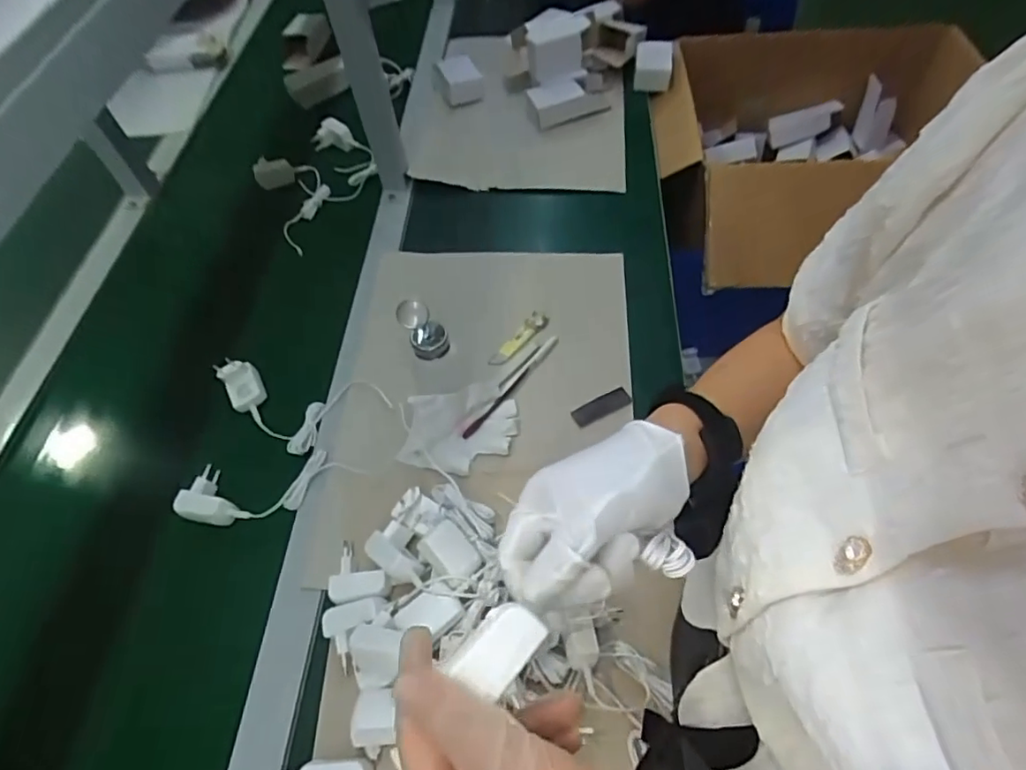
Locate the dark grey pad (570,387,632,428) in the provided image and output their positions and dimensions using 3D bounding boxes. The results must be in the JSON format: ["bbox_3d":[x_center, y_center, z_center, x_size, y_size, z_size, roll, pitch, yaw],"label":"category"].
[{"bbox_3d":[0.108,0.027,0.695,0.077,0.004,0.026,-24,60,-12],"label":"dark grey pad"}]

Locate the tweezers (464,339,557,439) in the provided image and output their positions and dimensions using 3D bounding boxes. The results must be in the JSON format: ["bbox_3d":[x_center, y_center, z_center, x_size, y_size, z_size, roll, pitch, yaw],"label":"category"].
[{"bbox_3d":[0.001,0.000,0.708,0.015,0.009,0.183,33,65,20],"label":"tweezers"}]

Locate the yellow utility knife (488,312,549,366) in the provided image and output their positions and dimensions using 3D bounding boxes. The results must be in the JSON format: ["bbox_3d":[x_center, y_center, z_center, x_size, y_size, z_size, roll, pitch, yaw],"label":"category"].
[{"bbox_3d":[0.006,-0.059,0.755,0.025,0.016,0.103,37,67,22],"label":"yellow utility knife"}]

